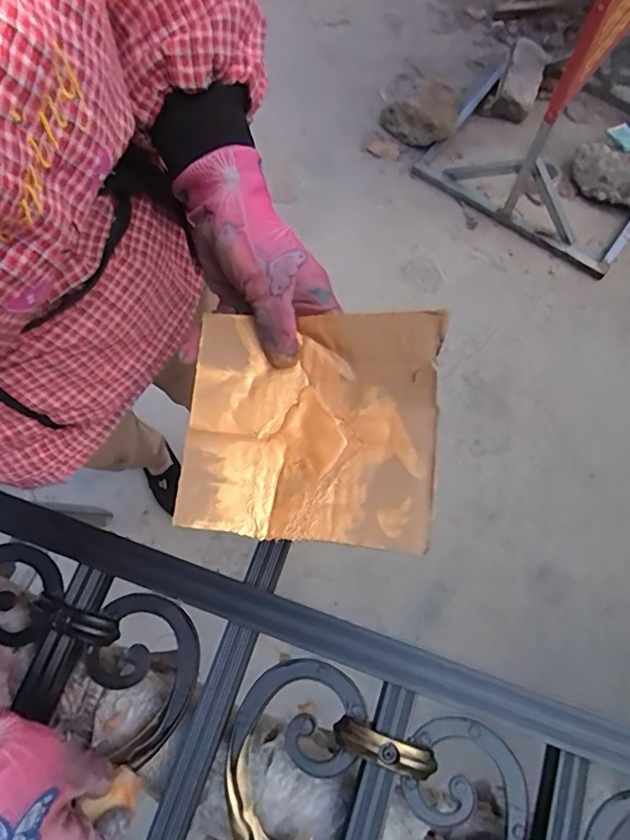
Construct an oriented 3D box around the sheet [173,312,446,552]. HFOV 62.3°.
[{"bbox_3d":[-0.003,0.002,0.317,0.148,0.023,0.137,4,80,6],"label":"sheet"}]

